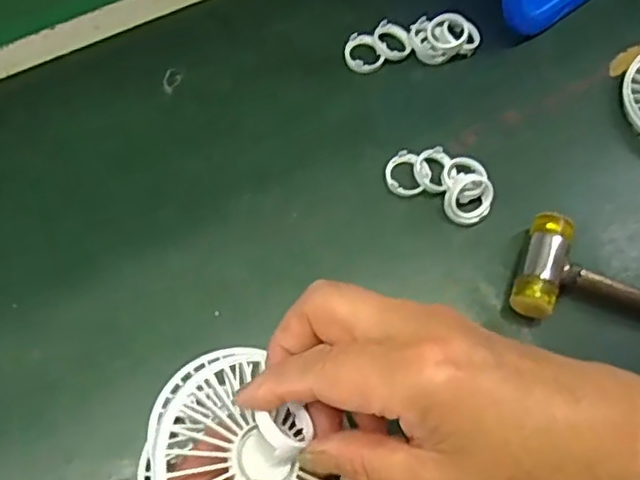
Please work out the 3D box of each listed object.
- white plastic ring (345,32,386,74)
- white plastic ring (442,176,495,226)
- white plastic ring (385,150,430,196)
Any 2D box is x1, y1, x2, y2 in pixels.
[{"bbox_3d":[0.029,-0.129,0.434,0.024,0.008,0.030,-24,69,-12],"label":"white plastic ring"},{"bbox_3d":[0.090,-0.025,0.382,0.028,0.016,0.028,1,66,-2],"label":"white plastic ring"},{"bbox_3d":[0.054,-0.041,0.394,0.027,0.007,0.028,1,66,-2],"label":"white plastic ring"}]

